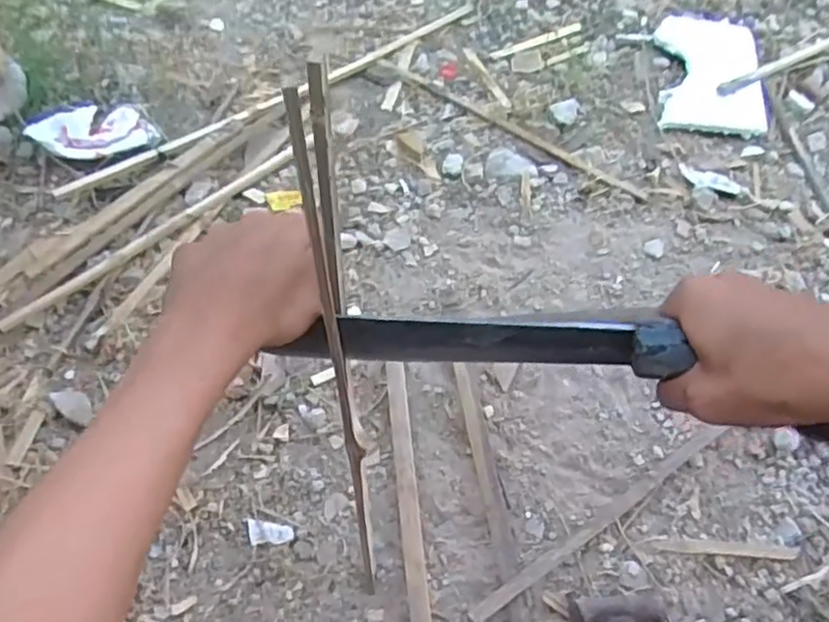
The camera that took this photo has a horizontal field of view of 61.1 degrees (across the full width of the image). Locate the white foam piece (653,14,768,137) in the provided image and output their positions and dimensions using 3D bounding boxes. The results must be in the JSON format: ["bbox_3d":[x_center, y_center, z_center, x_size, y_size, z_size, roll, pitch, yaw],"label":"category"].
[{"bbox_3d":[0.466,-0.386,1.110,0.156,0.033,0.268,7,59,3],"label":"white foam piece"}]

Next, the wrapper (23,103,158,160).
[{"bbox_3d":[-0.445,-0.260,0.980,0.161,0.033,0.091,-7,59,-5],"label":"wrapper"}]

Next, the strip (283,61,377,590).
[{"bbox_3d":[-0.045,0.063,0.475,0.019,0.463,0.032,-6,42,-5],"label":"strip"}]

